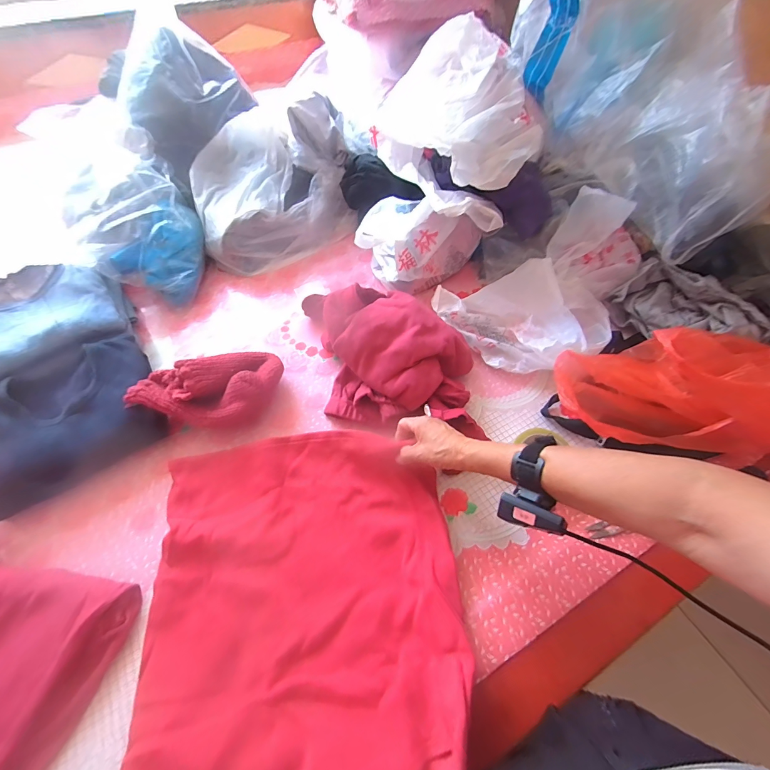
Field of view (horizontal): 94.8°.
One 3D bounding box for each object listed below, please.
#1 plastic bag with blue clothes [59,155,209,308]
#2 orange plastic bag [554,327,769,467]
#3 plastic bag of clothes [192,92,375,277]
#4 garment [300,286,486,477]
[{"bbox_3d":[-0.525,-0.332,0.771,0.236,0.198,0.301,-33,65,-19],"label":"plastic bag with blue clothes"},{"bbox_3d":[0.483,0.008,0.556,0.392,0.140,0.207,-9,57,-6],"label":"orange plastic bag"},{"bbox_3d":[-0.253,-0.484,0.861,0.432,0.229,0.258,-30,61,-19],"label":"plastic bag of clothes"},{"bbox_3d":[-0.003,-0.042,0.639,0.361,0.120,0.234,28,61,18],"label":"garment"}]

